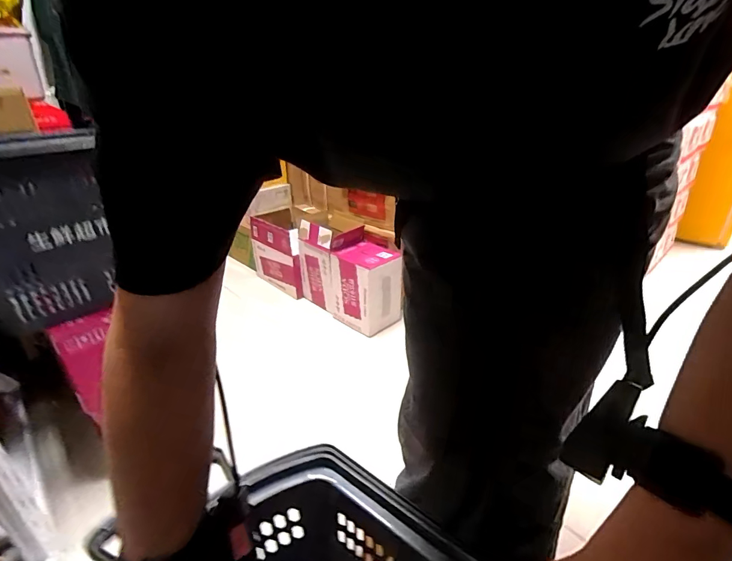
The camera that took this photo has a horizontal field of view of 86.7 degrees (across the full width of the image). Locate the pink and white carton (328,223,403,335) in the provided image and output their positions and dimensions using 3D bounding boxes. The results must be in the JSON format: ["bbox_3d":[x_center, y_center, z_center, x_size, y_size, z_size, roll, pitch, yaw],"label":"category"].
[{"bbox_3d":[0.004,0.005,1.518,0.242,0.305,0.228,23,36,39],"label":"pink and white carton"}]

